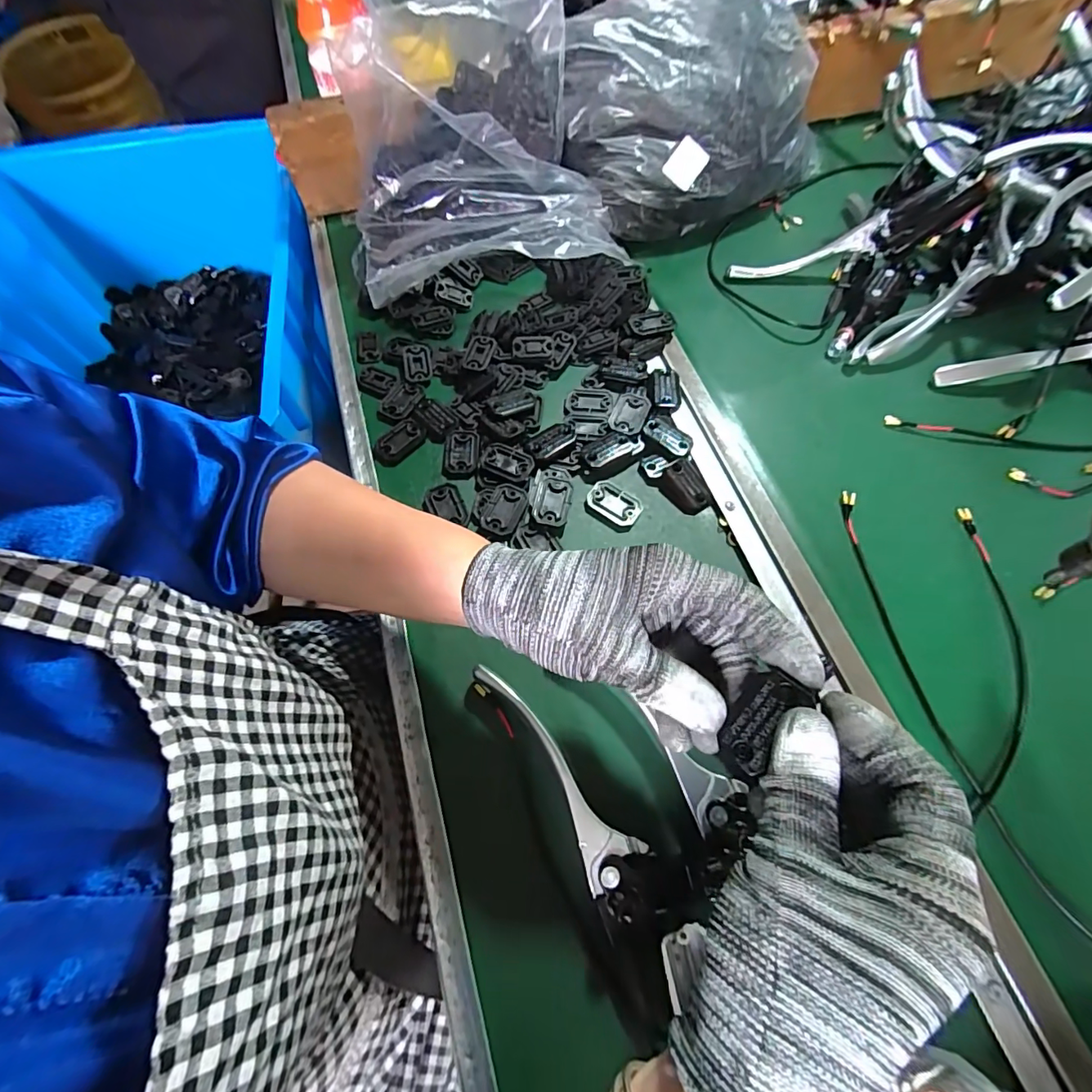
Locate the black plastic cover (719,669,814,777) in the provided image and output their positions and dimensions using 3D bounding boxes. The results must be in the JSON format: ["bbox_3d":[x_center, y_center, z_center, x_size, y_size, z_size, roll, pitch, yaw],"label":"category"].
[{"bbox_3d":[0.091,0.074,0.212,0.022,0.007,0.041,33,90,15],"label":"black plastic cover"}]

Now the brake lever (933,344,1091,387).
[{"bbox_3d":[0.409,-0.159,0.426,0.137,0.042,0.014,-4,64,-2],"label":"brake lever"}]

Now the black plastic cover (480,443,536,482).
[{"bbox_3d":[-0.031,-0.065,0.398,0.042,0.007,0.028,23,66,11],"label":"black plastic cover"}]

